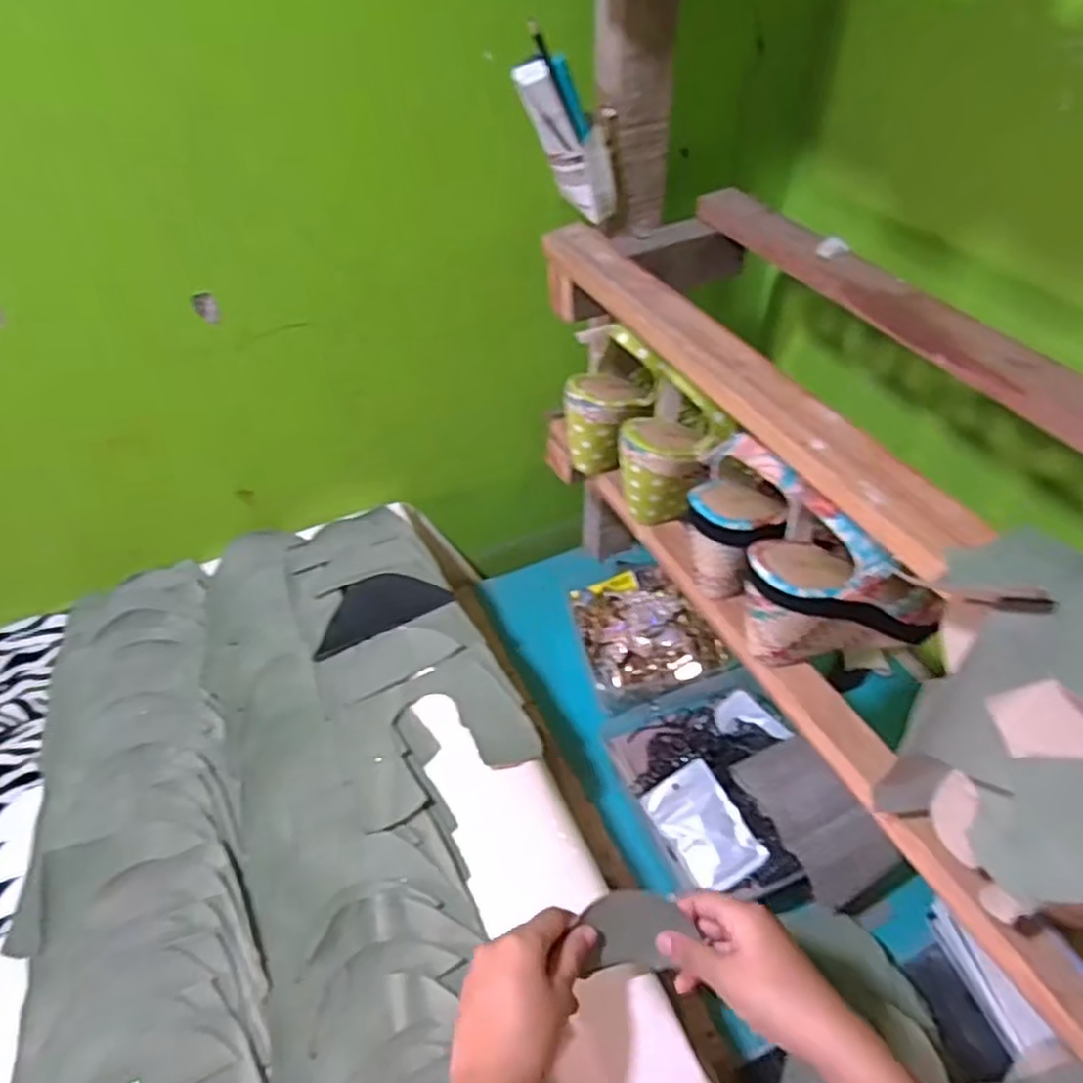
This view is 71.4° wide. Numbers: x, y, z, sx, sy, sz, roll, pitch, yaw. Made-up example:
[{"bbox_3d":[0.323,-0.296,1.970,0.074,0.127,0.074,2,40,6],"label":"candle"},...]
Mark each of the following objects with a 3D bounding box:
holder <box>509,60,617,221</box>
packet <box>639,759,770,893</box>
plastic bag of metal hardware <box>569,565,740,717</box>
[{"bbox_3d":[0.024,-0.333,0.629,0.050,0.141,0.036,-39,49,7],"label":"holder"},{"bbox_3d":[0.139,0.244,0.648,0.066,0.004,0.098,-28,61,-13],"label":"packet"},{"bbox_3d":[0.108,0.099,0.823,0.139,0.060,0.159,-14,46,-14],"label":"plastic bag of metal hardware"}]

